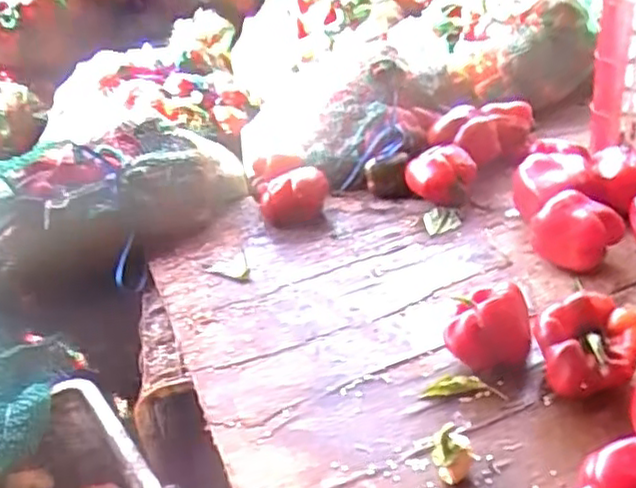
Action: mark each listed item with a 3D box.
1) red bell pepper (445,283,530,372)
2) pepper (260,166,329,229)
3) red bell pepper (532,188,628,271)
[{"bbox_3d":[0.175,0.087,0.700,0.082,0.073,0.074,0,30,12],"label":"red bell pepper"},{"bbox_3d":[-0.033,-0.070,1.043,0.107,0.061,0.064,-11,30,-7],"label":"pepper"},{"bbox_3d":[0.311,-0.012,0.831,0.089,0.084,0.073,-18,32,-20],"label":"red bell pepper"}]

